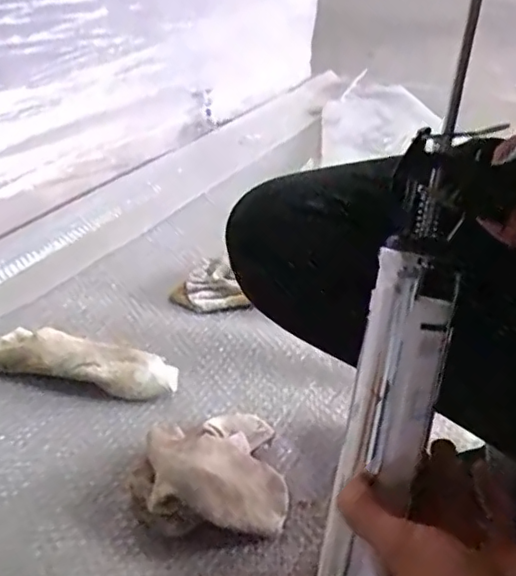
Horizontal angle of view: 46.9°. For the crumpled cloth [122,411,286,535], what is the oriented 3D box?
[{"bbox_3d":[-0.053,0.174,0.607,0.151,0.044,0.164,-6,32,-4],"label":"crumpled cloth"}]

